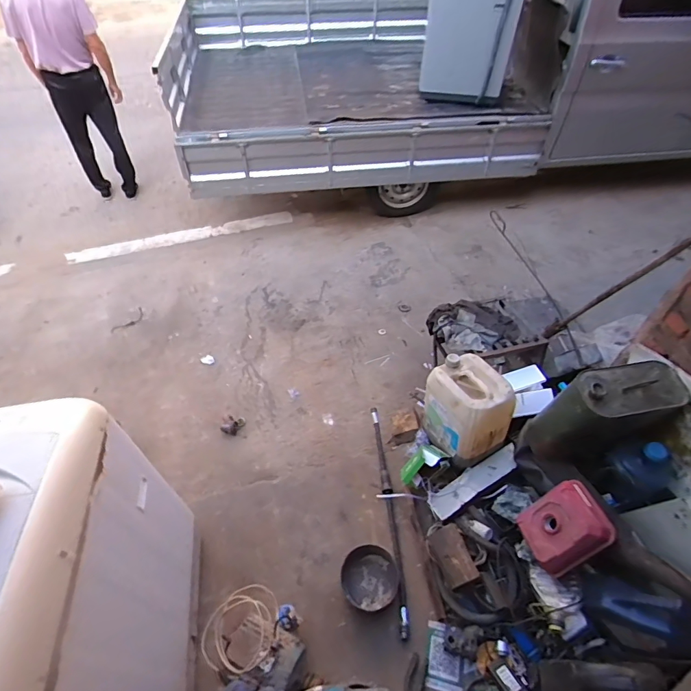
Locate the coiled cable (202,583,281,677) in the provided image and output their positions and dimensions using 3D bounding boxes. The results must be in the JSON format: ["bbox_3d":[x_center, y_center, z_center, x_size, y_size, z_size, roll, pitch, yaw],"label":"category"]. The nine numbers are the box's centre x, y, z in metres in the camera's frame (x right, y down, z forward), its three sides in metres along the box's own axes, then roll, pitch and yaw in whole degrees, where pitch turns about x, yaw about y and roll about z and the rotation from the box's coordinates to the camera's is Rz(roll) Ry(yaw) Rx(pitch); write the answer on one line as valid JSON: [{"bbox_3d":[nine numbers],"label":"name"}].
[{"bbox_3d":[-0.282,0.776,1.159,0.223,0.082,0.180,-34,57,-24],"label":"coiled cable"}]

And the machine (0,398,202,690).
[{"bbox_3d":[-0.736,0.545,0.985,0.521,0.819,0.577,-9,51,-6],"label":"machine"}]

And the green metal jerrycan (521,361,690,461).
[{"bbox_3d":[0.815,0.232,1.357,0.338,0.370,0.144,-5,50,-3],"label":"green metal jerrycan"}]

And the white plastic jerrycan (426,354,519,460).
[{"bbox_3d":[0.448,0.233,1.584,0.231,0.298,0.304,-26,54,-19],"label":"white plastic jerrycan"}]

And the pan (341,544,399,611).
[{"bbox_3d":[0.079,0.777,1.418,0.189,0.078,0.173,-1,50,1],"label":"pan"}]

